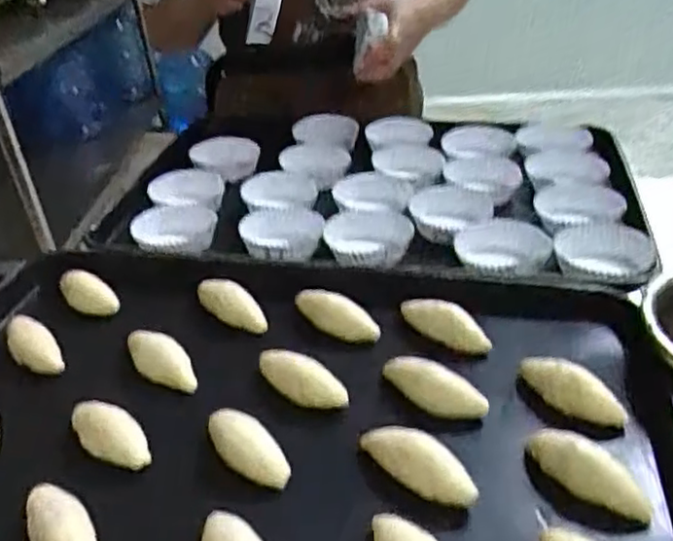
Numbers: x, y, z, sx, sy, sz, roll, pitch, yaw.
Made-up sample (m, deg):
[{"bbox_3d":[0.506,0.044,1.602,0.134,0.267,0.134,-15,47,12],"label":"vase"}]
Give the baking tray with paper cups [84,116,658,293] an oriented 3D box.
[{"bbox_3d":[0.033,-0.116,0.875,0.605,0.062,0.439,6,34,14],"label":"baking tray with paper cups"}]

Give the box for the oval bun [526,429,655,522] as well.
[{"bbox_3d":[0.165,0.133,0.459,0.030,0.034,0.084,-27,40,-32],"label":"oval bun"}]

